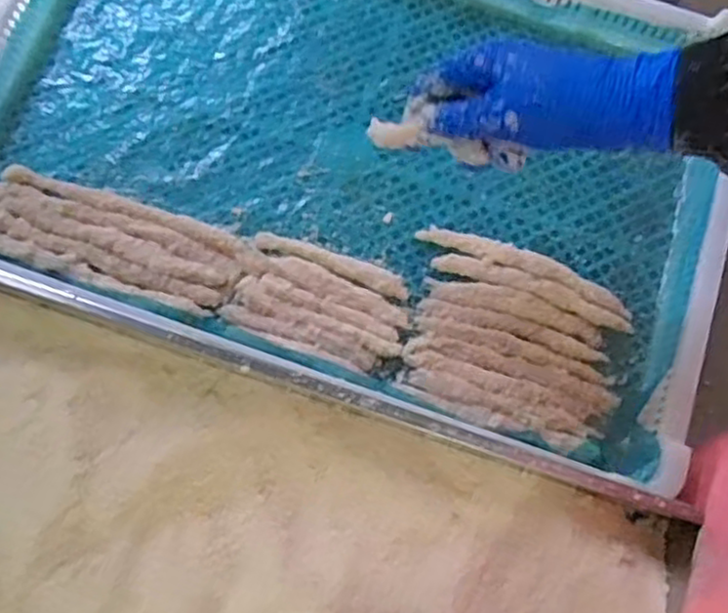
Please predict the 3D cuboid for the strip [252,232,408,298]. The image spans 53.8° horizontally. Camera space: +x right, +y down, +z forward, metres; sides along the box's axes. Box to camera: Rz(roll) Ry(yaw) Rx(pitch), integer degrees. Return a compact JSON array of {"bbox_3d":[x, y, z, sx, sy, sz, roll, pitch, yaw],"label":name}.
[{"bbox_3d":[-0.024,-0.034,0.552,0.123,0.006,0.019,20,74,4],"label":"strip"}]

